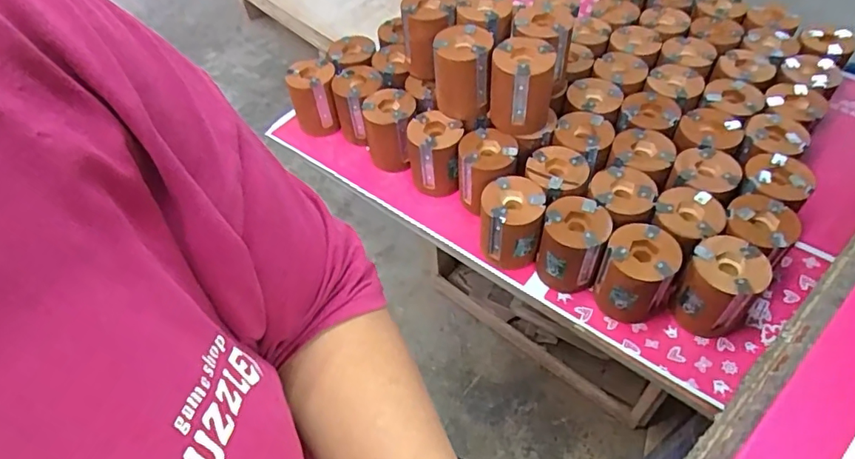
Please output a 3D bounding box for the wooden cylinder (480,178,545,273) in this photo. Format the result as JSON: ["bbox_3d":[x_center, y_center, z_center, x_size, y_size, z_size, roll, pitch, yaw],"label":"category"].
[{"bbox_3d":[0.107,-0.008,0.698,0.077,0.099,0.078,8,54,8],"label":"wooden cylinder"}]

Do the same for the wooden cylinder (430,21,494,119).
[{"bbox_3d":[0.047,-0.212,0.739,0.075,0.104,0.087,-2,53,1],"label":"wooden cylinder"}]

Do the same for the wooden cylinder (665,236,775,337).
[{"bbox_3d":[0.337,0.070,0.627,0.077,0.105,0.080,-1,53,2],"label":"wooden cylinder"}]

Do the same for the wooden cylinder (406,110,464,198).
[{"bbox_3d":[0.010,-0.109,0.781,0.078,0.093,0.079,4,53,6],"label":"wooden cylinder"}]

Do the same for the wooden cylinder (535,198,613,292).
[{"bbox_3d":[0.180,0.019,0.674,0.077,0.098,0.077,14,55,13],"label":"wooden cylinder"}]

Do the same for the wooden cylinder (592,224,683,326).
[{"bbox_3d":[0.249,0.055,0.641,0.082,0.102,0.073,31,60,23],"label":"wooden cylinder"}]

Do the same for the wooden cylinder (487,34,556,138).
[{"bbox_3d":[0.125,-0.186,0.715,0.081,0.104,0.082,5,53,7],"label":"wooden cylinder"}]

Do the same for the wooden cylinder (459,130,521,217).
[{"bbox_3d":[0.081,-0.077,0.748,0.078,0.086,0.090,8,54,9],"label":"wooden cylinder"}]

